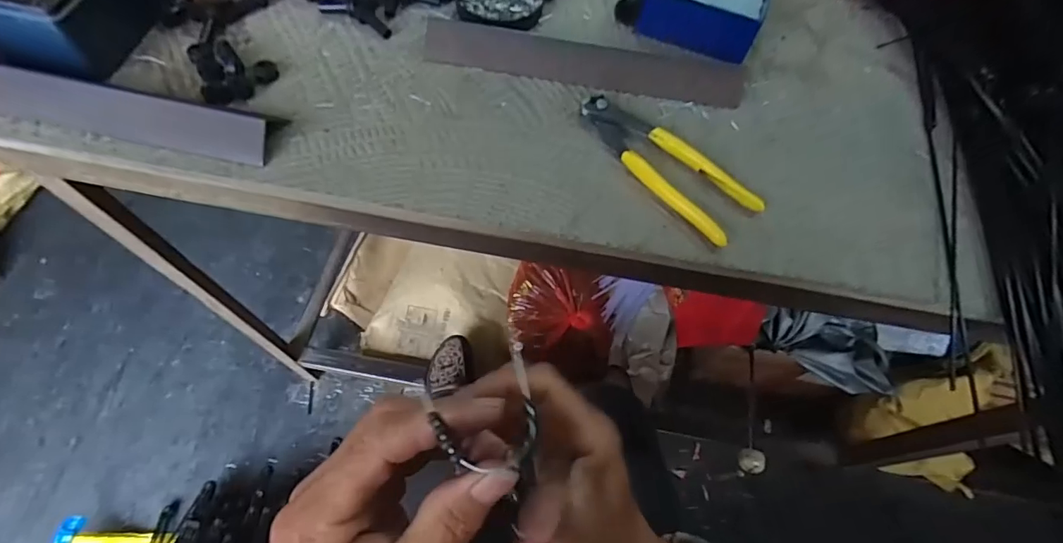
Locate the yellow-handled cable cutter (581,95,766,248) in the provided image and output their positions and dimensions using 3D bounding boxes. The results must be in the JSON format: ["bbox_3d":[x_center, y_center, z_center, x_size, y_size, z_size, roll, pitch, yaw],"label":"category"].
[{"bbox_3d":[0.104,-0.089,0.388,0.053,0.014,0.160,-36,70,-19],"label":"yellow-handled cable cutter"}]

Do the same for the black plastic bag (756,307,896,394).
[{"bbox_3d":[0.537,0.141,0.895,0.228,0.058,0.130,12,63,3],"label":"black plastic bag"}]

